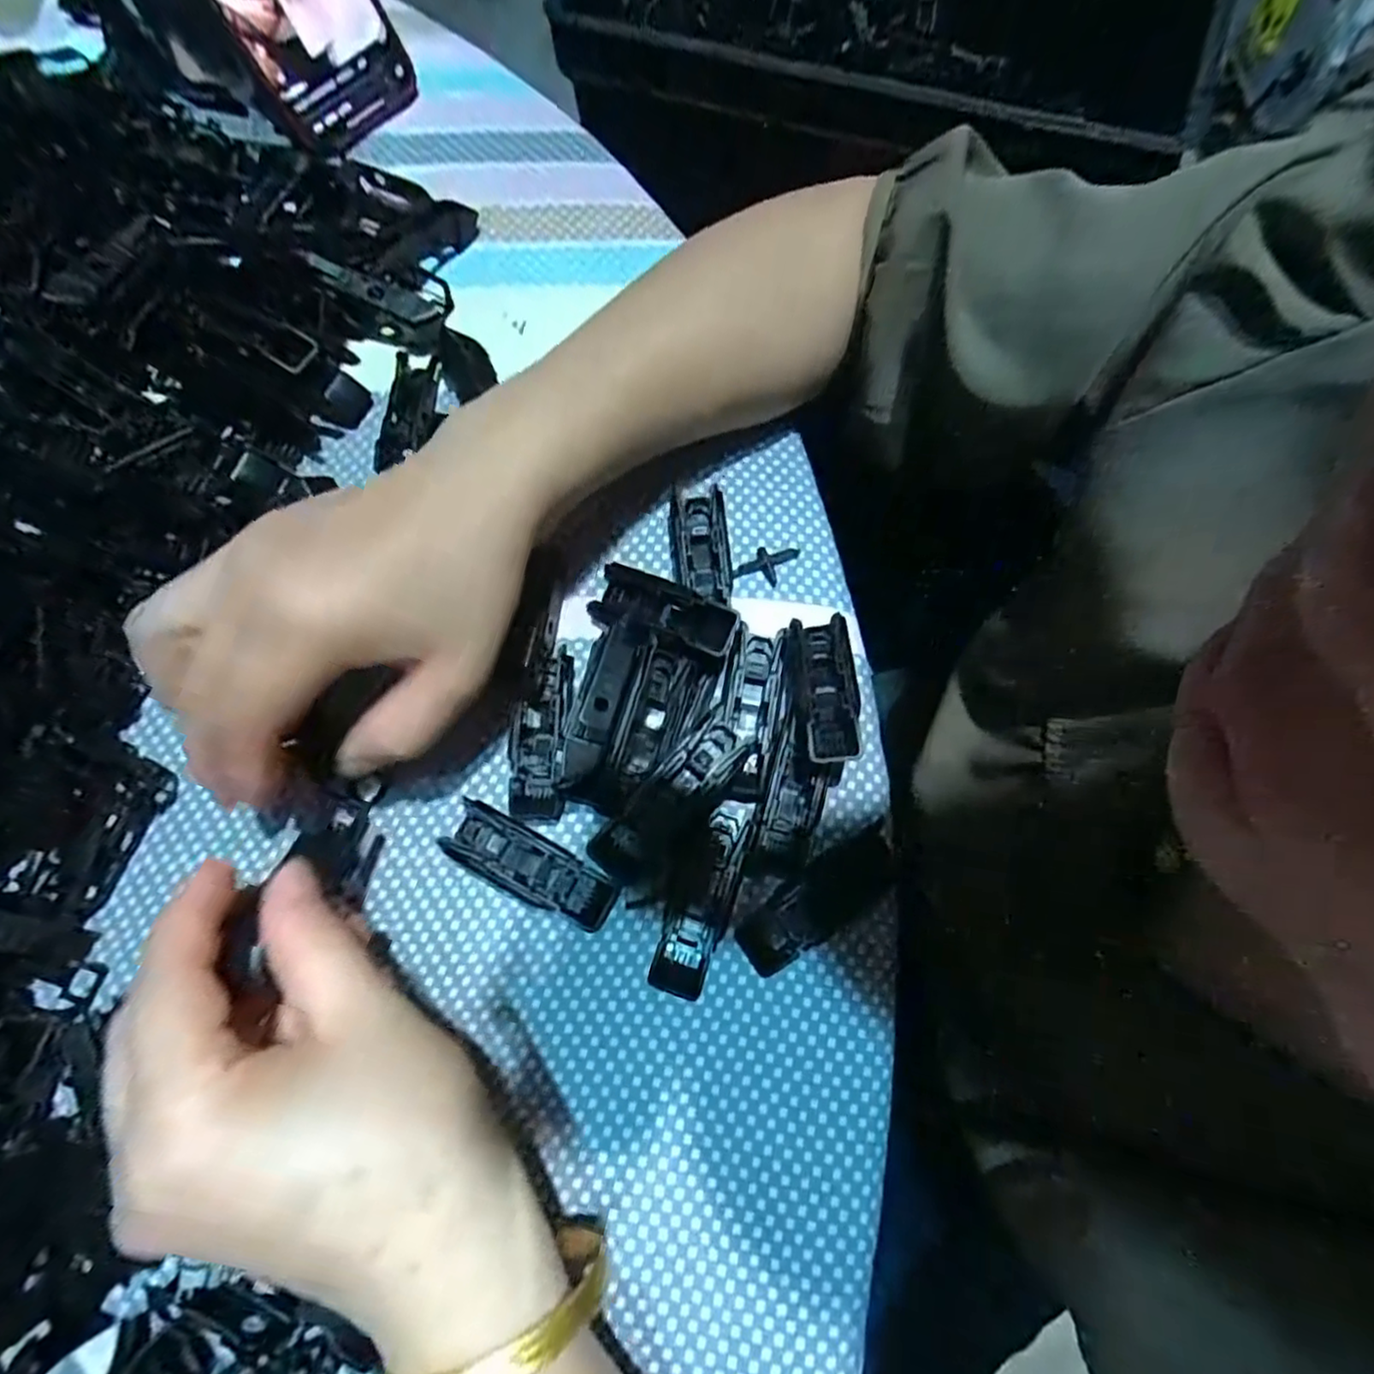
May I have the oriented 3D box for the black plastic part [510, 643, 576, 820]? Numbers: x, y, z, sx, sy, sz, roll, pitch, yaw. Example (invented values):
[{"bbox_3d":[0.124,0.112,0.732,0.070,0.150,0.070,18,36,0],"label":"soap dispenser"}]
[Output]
[{"bbox_3d":[-0.056,0.017,0.257,0.020,0.012,0.065,3,75,1],"label":"black plastic part"}]

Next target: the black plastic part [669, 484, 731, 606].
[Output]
[{"bbox_3d":[0.005,-0.059,0.278,0.022,0.015,0.053,-5,75,-1],"label":"black plastic part"}]

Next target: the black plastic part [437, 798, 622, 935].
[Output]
[{"bbox_3d":[-0.057,0.065,0.243,0.065,0.015,0.022,28,77,8],"label":"black plastic part"}]

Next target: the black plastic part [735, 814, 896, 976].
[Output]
[{"bbox_3d":[0.050,0.077,0.247,0.068,0.008,0.024,-32,77,-8],"label":"black plastic part"}]

